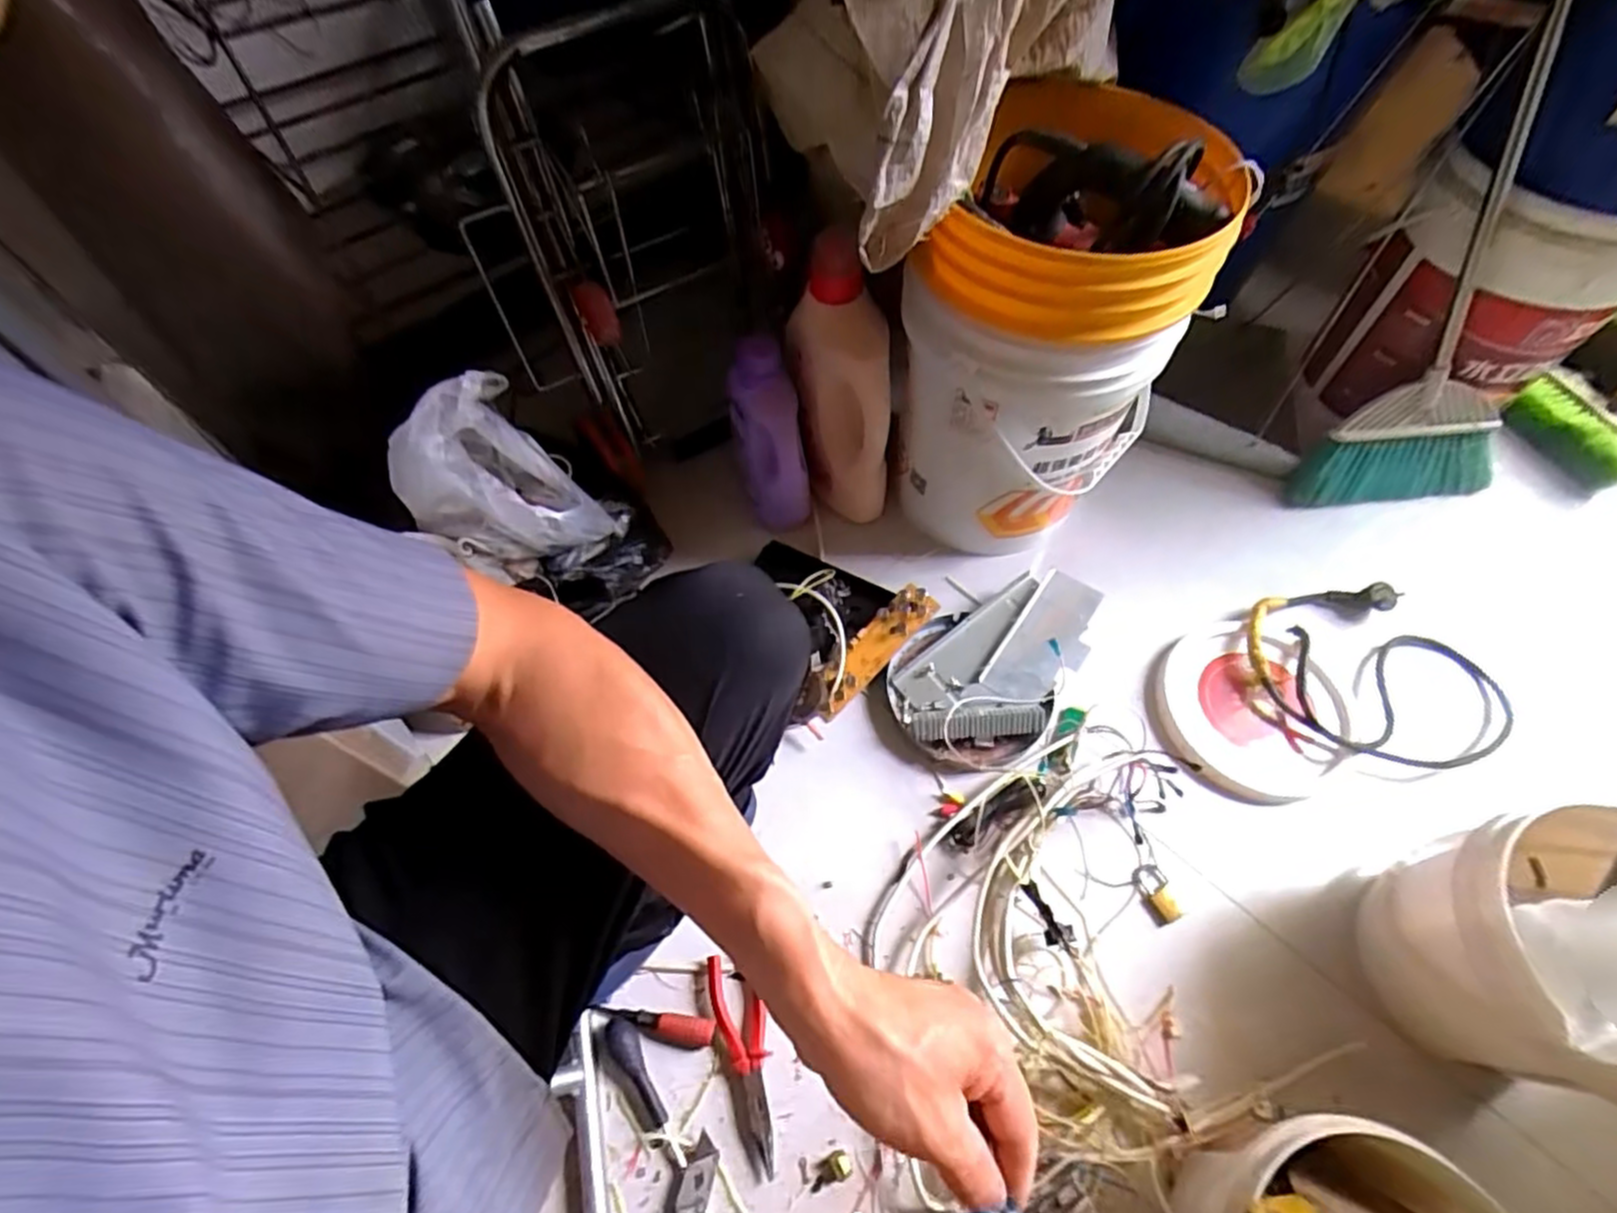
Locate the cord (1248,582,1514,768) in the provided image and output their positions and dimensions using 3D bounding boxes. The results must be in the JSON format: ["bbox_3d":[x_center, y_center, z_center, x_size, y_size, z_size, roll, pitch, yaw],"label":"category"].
[{"bbox_3d":[0.699,0.074,0.870,0.277,0.042,0.264,0,61,1],"label":"cord"}]

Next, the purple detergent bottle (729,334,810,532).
[{"bbox_3d":[-0.052,-0.213,0.951,0.080,0.267,0.112,-11,40,-5],"label":"purple detergent bottle"}]

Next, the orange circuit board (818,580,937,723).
[{"bbox_3d":[0.080,0.057,0.895,0.055,0.016,0.201,37,81,19],"label":"orange circuit board"}]

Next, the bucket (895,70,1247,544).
[{"bbox_3d":[0.276,-0.306,0.849,0.274,0.448,0.311,35,67,19],"label":"bucket"}]

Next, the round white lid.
[{"bbox_3d":[0.536,0.122,0.863,0.210,0.026,0.206,0,61,1],"label":"round white lid"}]

